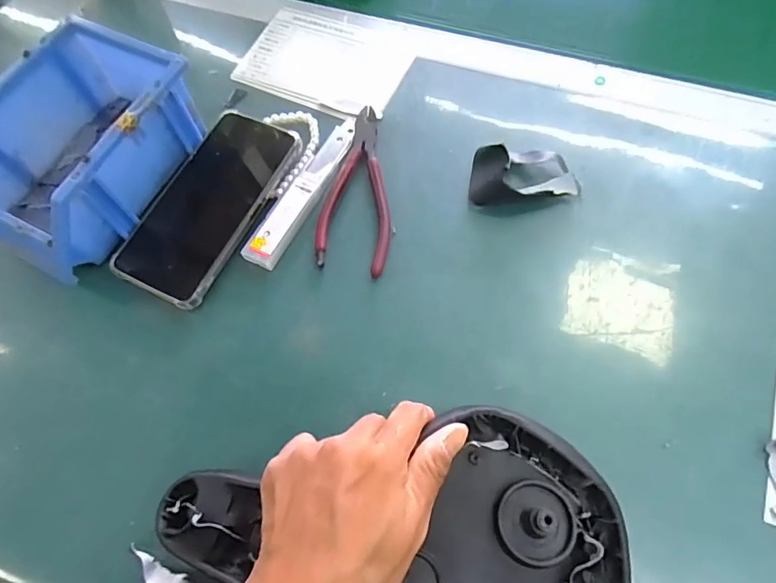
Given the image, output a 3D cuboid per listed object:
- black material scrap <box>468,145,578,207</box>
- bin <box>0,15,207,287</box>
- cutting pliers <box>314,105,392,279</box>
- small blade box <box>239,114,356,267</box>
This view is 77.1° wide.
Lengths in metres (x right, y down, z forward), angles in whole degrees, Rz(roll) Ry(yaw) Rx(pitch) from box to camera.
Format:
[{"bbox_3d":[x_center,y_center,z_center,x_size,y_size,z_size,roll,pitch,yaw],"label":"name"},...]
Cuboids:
[{"bbox_3d":[0.108,-0.095,0.385,0.083,0.029,0.053,-5,66,-1],"label":"black material scrap"},{"bbox_3d":[-0.233,-0.111,0.374,0.119,0.075,0.183,25,69,12],"label":"bin"},{"bbox_3d":[-0.017,-0.084,0.394,0.057,0.009,0.151,11,67,6],"label":"cutting pliers"},{"bbox_3d":[-0.064,-0.084,0.392,0.028,0.014,0.153,23,69,11],"label":"small blade box"}]

